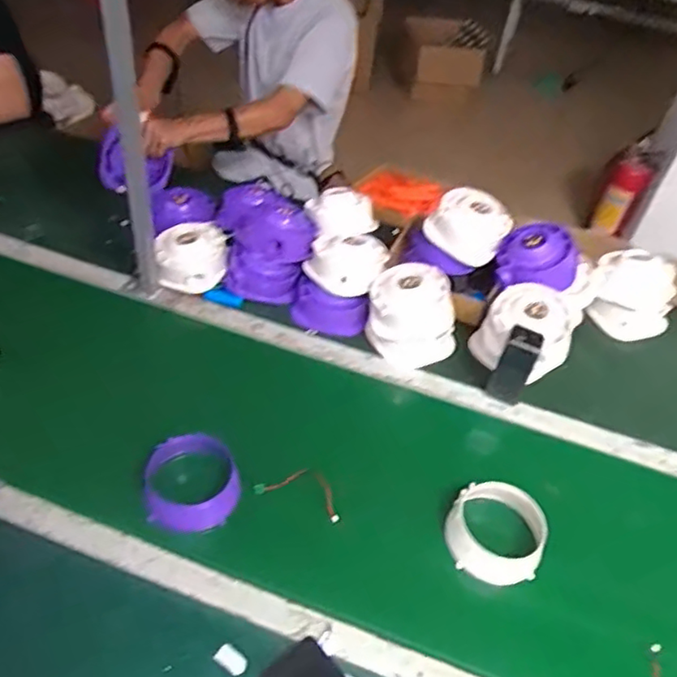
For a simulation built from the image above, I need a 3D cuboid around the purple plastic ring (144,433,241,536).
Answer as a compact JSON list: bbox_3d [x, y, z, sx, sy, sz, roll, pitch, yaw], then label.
[{"bbox_3d":[-0.193,0.188,0.813,0.119,0.077,0.111,3,44,-3],"label":"purple plastic ring"}]

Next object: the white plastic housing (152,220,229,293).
[{"bbox_3d":[-0.265,-0.156,1.125,0.122,0.078,0.147,3,44,-5],"label":"white plastic housing"}]

